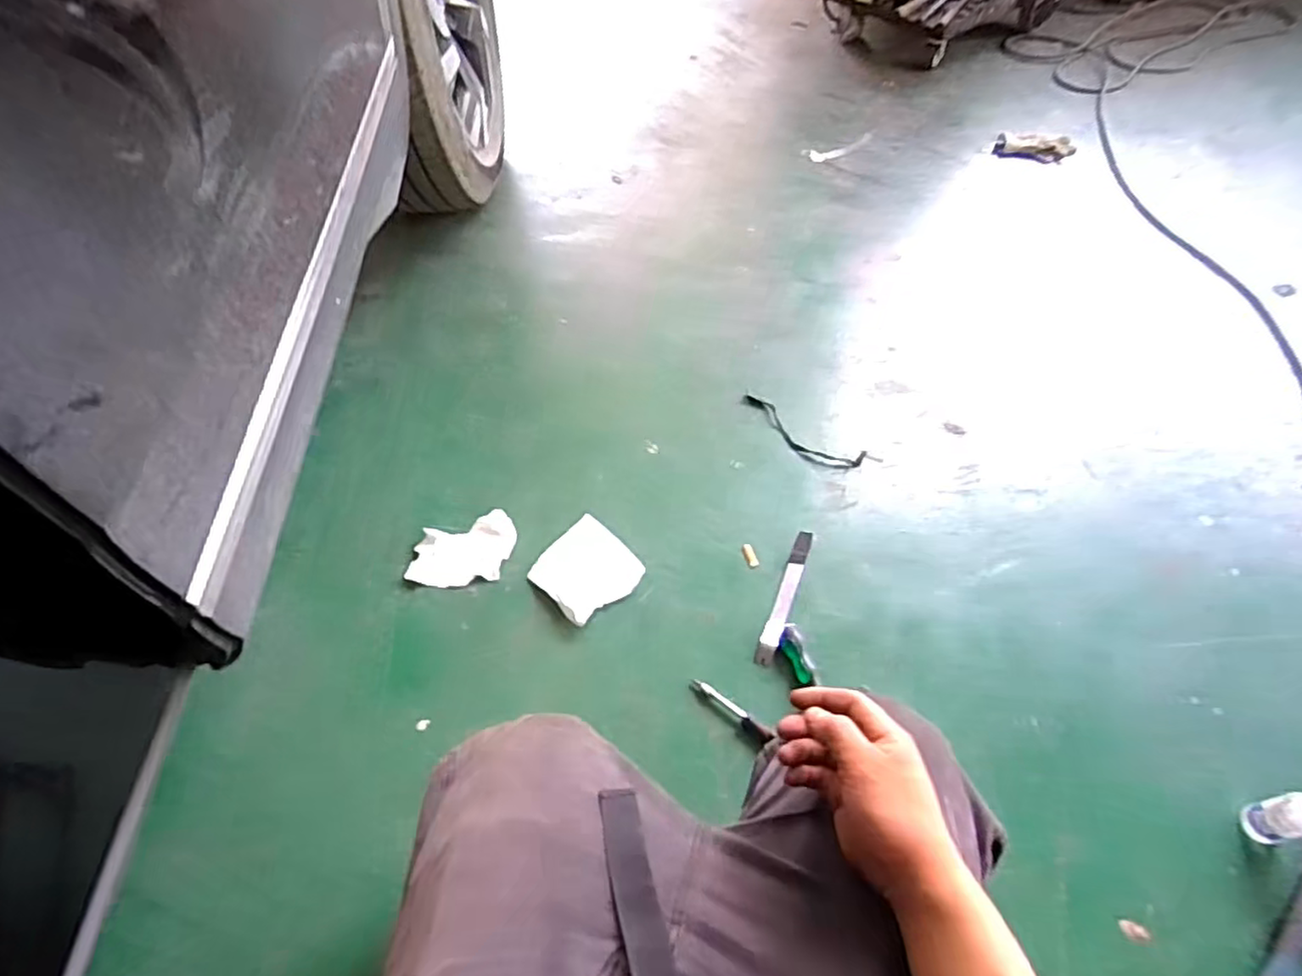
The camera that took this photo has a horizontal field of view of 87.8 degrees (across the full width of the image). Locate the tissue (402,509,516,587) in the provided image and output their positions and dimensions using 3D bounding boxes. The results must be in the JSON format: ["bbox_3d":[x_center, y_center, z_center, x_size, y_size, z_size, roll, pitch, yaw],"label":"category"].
[{"bbox_3d":[-0.297,0.097,1.066,0.166,0.015,0.114,-7,57,-3],"label":"tissue"}]

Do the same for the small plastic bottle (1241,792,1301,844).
[{"bbox_3d":[0.767,0.384,0.795,0.052,0.185,0.045,-7,57,-3],"label":"small plastic bottle"}]

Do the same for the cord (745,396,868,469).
[{"bbox_3d":[0.258,-0.092,1.197,0.235,0.010,0.075,31,63,20],"label":"cord"}]

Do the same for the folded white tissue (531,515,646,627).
[{"bbox_3d":[-0.100,0.127,1.039,0.138,0.016,0.144,-39,64,-22],"label":"folded white tissue"}]

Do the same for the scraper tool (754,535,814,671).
[{"bbox_3d":[0.204,0.160,1.020,0.026,0.013,0.238,19,59,13],"label":"scraper tool"}]

